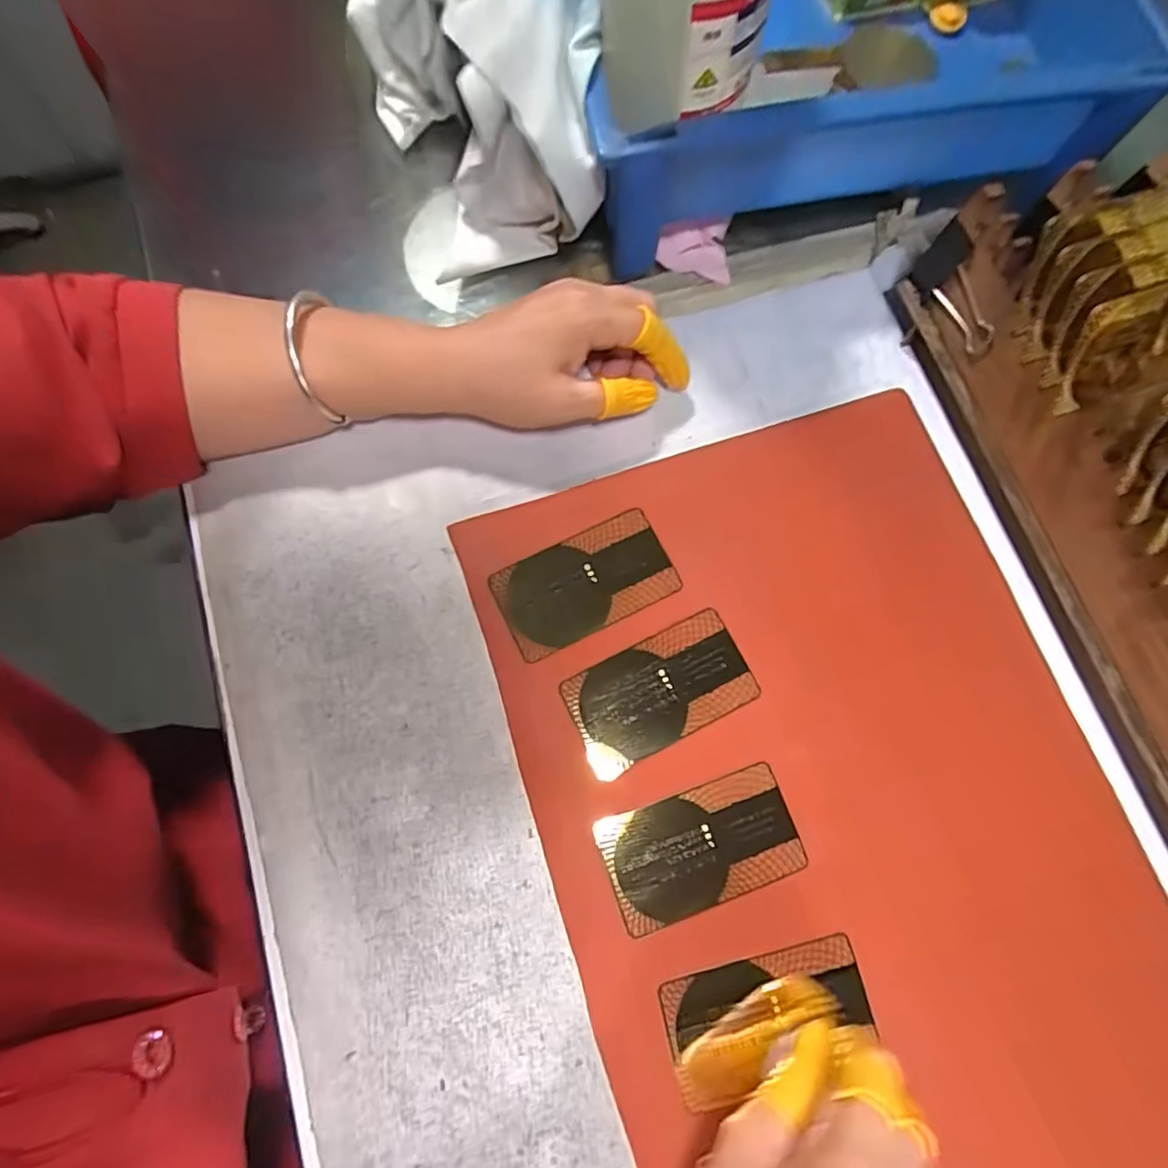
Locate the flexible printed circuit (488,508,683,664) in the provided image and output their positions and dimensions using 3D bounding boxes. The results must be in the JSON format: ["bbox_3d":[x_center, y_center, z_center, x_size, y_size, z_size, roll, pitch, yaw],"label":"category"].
[{"bbox_3d":[0.001,0.000,0.297,0.085,0.004,0.047,-24,78,-9],"label":"flexible printed circuit"}]

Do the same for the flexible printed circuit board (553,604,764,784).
[{"bbox_3d":[0.036,0.050,0.284,0.086,0.004,0.048,-26,77,-8],"label":"flexible printed circuit board"}]

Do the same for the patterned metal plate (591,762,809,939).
[{"bbox_3d":[0.052,0.118,0.271,0.085,0.004,0.048,-18,76,-5],"label":"patterned metal plate"}]

